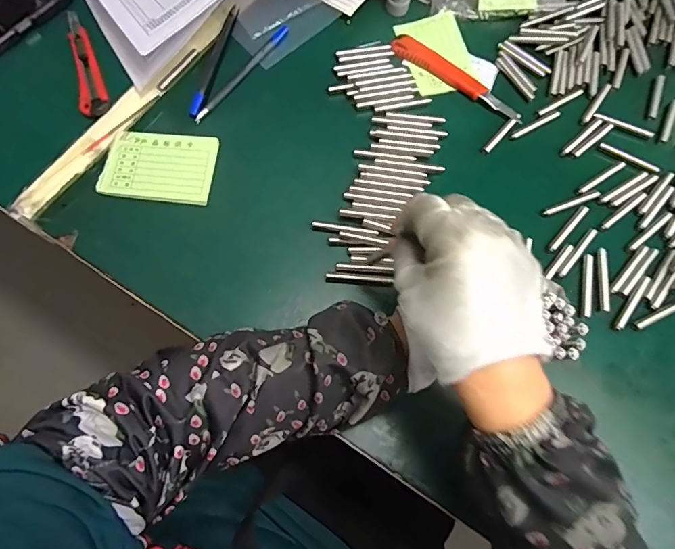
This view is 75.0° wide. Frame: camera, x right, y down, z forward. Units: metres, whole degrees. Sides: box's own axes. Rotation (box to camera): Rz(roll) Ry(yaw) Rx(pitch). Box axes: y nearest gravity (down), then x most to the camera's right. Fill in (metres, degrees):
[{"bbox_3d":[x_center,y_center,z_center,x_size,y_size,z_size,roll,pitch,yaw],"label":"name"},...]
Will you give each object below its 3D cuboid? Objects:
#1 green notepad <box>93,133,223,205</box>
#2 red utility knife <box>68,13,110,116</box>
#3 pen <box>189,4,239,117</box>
[{"bbox_3d":[-0.160,-0.098,0.396,0.094,0.006,0.065,6,70,0],"label":"green notepad"},{"bbox_3d":[-0.246,-0.210,0.432,0.025,0.011,0.132,-16,72,-8],"label":"red utility knife"},{"bbox_3d":[-0.122,-0.217,0.443,0.013,0.004,0.144,12,70,2],"label":"pen"}]

